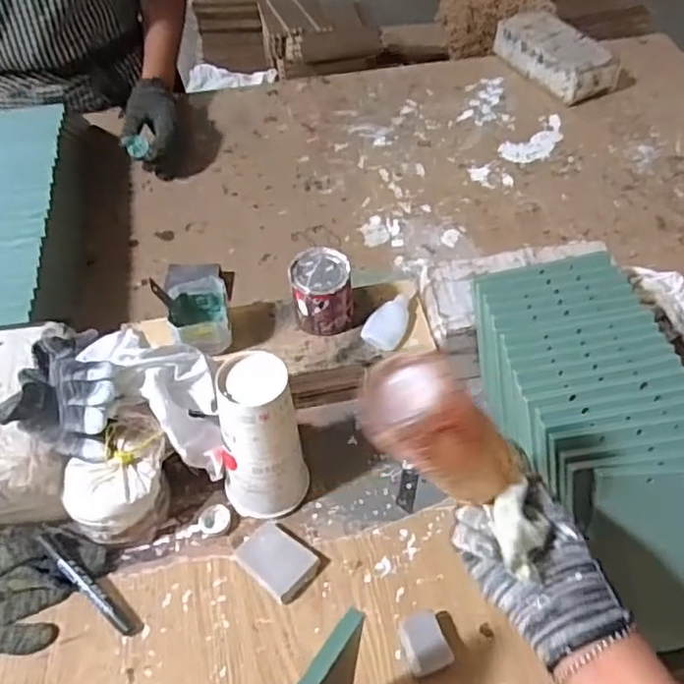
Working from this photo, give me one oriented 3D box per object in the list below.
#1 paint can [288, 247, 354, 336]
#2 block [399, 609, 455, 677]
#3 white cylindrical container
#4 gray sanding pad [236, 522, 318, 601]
[{"bbox_3d":[-0.022,-0.054,0.679,0.064,0.072,0.069,0,51,0],"label":"paint can"},{"bbox_3d":[0.071,0.257,0.536,0.035,0.028,0.046,-16,52,-12],"label":"block"},{"bbox_3d":[-0.078,0.093,0.599,0.077,0.167,0.082,0,51,0],"label":"white cylindrical container"},{"bbox_3d":[-0.061,0.205,0.592,0.069,0.016,0.051,36,59,26],"label":"gray sanding pad"}]

